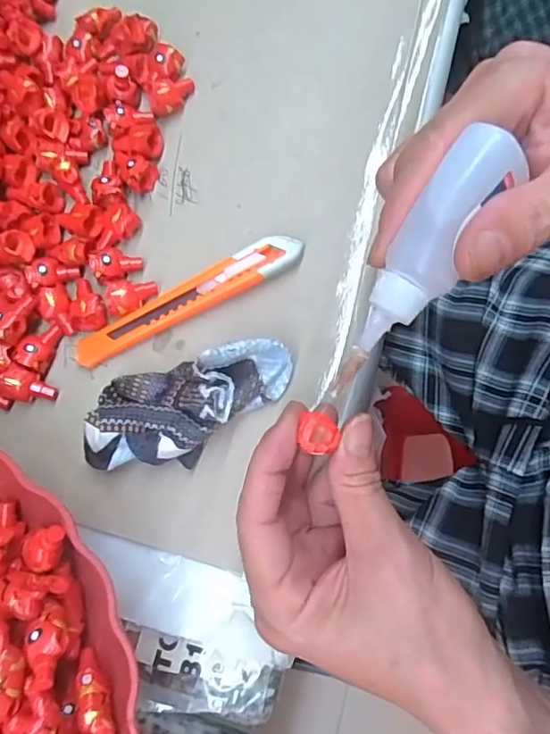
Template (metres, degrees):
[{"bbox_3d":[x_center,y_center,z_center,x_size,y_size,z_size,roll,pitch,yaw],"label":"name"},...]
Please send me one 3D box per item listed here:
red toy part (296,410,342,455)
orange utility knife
[{"bbox_3d":[0.016,0.025,0.210,0.013,0.004,0.015,11,75,4],"label":"red toy part"},{"bbox_3d":[-0.043,-0.035,0.273,0.118,0.008,0.018,-25,76,-5],"label":"orange utility knife"}]

